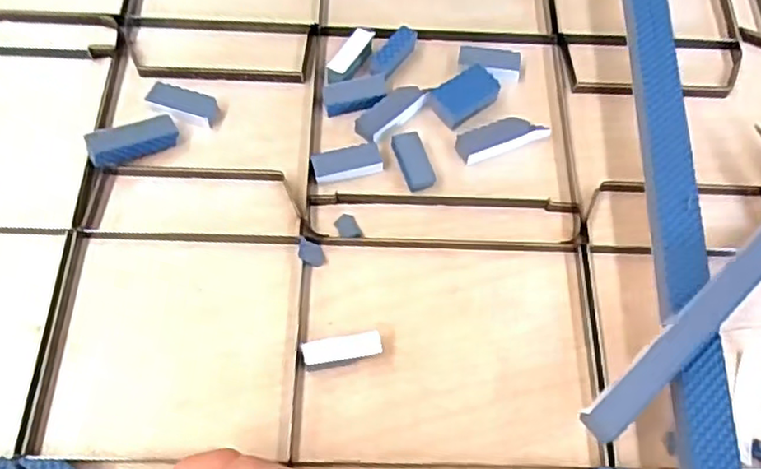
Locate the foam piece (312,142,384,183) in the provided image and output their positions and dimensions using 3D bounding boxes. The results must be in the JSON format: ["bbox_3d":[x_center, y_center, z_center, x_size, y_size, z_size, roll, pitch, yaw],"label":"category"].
[{"bbox_3d":[-0.014,-0.031,0.284,0.030,0.005,0.013,-16,66,-10],"label":"foam piece"}]

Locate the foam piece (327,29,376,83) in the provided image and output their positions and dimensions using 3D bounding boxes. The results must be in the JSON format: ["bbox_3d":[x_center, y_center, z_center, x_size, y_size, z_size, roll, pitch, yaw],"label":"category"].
[{"bbox_3d":[-0.014,-0.083,0.304,0.009,0.009,0.031,29,66,11],"label":"foam piece"}]

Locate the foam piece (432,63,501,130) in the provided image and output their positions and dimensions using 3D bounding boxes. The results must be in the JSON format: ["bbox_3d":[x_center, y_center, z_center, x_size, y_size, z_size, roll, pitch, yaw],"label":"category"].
[{"bbox_3d":[0.039,-0.064,0.299,0.029,0.010,0.019,-36,70,-18],"label":"foam piece"}]

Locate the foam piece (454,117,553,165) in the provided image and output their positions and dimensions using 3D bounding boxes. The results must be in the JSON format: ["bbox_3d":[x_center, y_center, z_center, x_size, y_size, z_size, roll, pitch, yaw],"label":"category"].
[{"bbox_3d":[0.054,-0.043,0.292,0.040,0.008,0.014,-17,66,-11],"label":"foam piece"}]

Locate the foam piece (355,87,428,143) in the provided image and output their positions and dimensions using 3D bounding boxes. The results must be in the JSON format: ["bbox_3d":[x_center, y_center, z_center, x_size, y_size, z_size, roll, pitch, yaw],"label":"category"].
[{"bbox_3d":[0.005,-0.056,0.293,0.035,0.009,0.012,-41,72,-19],"label":"foam piece"}]

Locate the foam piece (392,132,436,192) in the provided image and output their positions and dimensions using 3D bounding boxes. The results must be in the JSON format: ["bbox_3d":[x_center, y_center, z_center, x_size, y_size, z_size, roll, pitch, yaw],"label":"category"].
[{"bbox_3d":[0.014,-0.032,0.285,0.013,0.004,0.026,-19,79,-11],"label":"foam piece"}]

